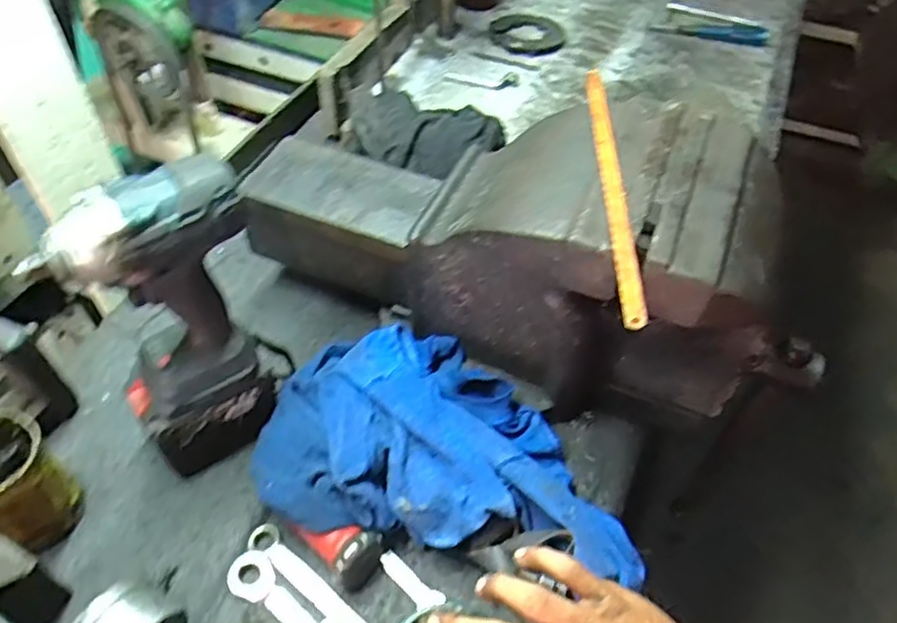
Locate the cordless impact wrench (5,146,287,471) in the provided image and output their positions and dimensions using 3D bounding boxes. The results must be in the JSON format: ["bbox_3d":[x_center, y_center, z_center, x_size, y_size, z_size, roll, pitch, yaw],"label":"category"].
[{"bbox_3d":[-0.212,0.020,0.539,0.144,0.285,0.084,-19,56,-19],"label":"cordless impact wrench"}]

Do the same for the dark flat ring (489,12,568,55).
[{"bbox_3d":[0.132,-0.465,1.082,0.115,0.012,0.116,3,54,-3],"label":"dark flat ring"}]

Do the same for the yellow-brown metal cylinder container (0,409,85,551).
[{"bbox_3d":[-0.359,0.141,0.543,0.079,0.111,0.072,1,50,-2],"label":"yellow-brown metal cylinder container"}]

